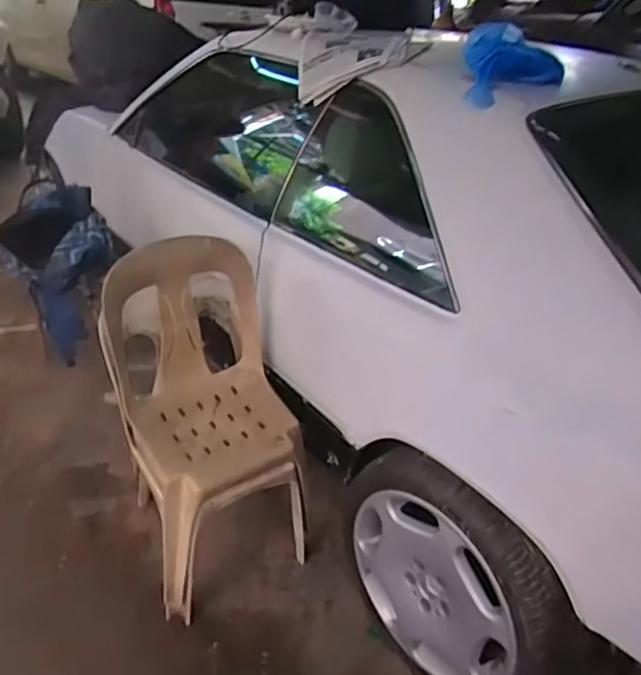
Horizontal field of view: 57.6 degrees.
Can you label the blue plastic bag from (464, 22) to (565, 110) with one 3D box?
[{"bbox_3d":[0.414,-0.588,1.267,0.224,0.133,0.202,14,34,13],"label":"blue plastic bag"}]

